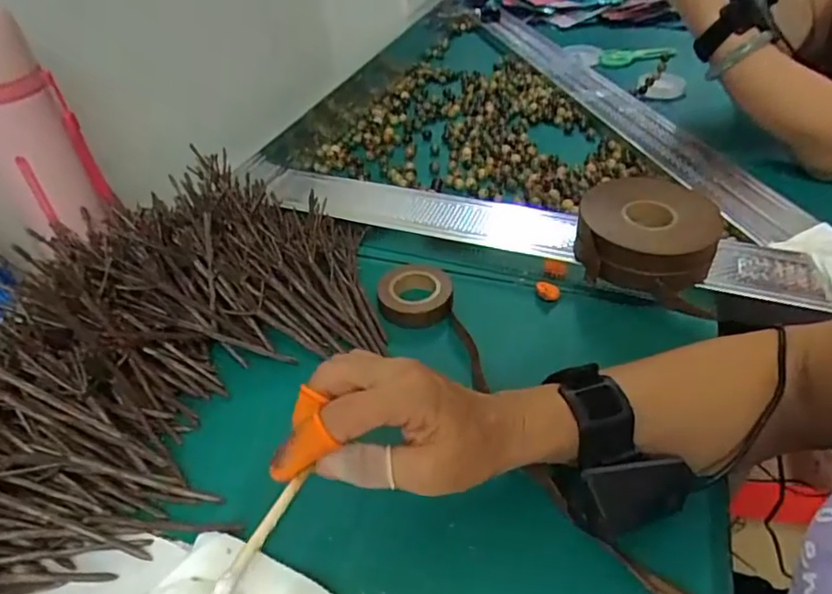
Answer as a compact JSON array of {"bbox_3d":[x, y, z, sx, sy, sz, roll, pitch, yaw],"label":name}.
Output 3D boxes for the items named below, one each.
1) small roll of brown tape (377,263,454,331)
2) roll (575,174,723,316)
[{"bbox_3d":[-0.001,-0.006,0.498,0.061,0.017,0.061,-2,42,0],"label":"small roll of brown tape"},{"bbox_3d":[0.195,-0.050,0.490,0.110,0.055,0.115,11,42,15],"label":"roll"}]

